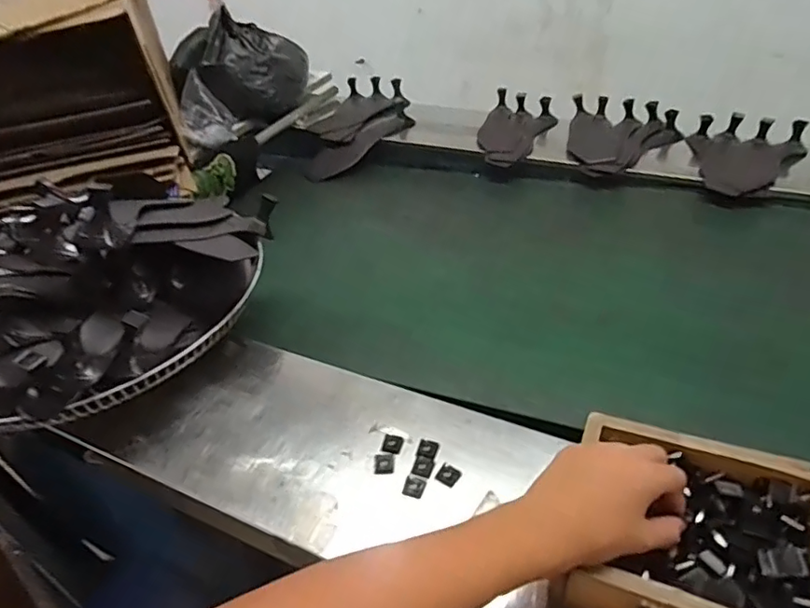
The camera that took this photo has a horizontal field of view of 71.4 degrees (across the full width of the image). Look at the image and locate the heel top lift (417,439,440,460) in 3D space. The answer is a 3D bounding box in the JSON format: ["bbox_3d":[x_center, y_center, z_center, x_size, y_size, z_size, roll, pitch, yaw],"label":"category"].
[{"bbox_3d":[0.023,0.140,0.541,0.018,0.004,0.021,5,39,15],"label":"heel top lift"}]

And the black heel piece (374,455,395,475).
[{"bbox_3d":[-0.020,0.151,0.532,0.018,0.004,0.020,-4,38,4],"label":"black heel piece"}]

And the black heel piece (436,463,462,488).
[{"bbox_3d":[0.040,0.157,0.516,0.020,0.004,0.019,18,44,29],"label":"black heel piece"}]

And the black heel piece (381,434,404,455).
[{"bbox_3d":[-0.012,0.137,0.550,0.020,0.004,0.021,9,40,20],"label":"black heel piece"}]

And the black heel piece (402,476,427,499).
[{"bbox_3d":[0.008,0.166,0.510,0.018,0.004,0.020,10,41,21],"label":"black heel piece"}]

